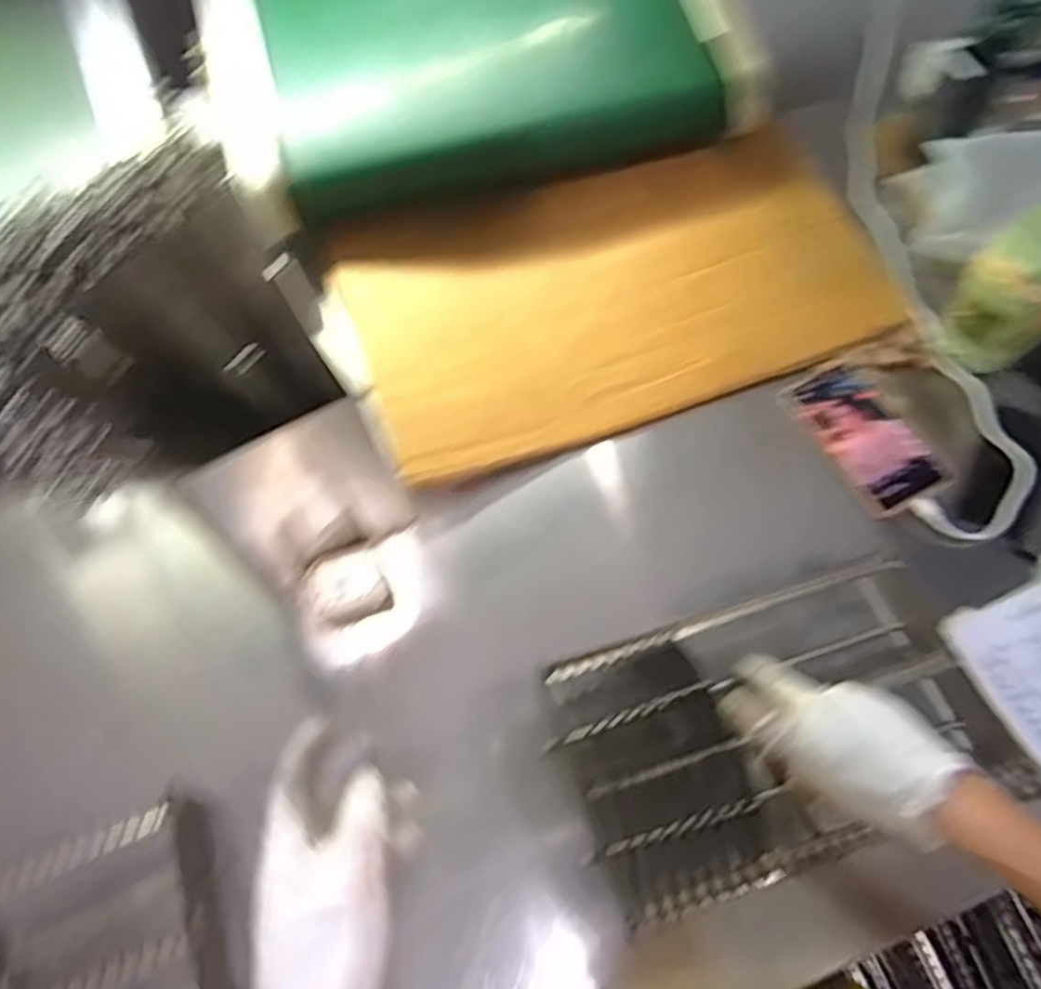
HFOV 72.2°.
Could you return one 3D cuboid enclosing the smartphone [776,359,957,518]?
[{"bbox_3d":[0.343,-0.061,0.716,0.077,0.015,0.164,-38,68,18],"label":"smartphone"}]

